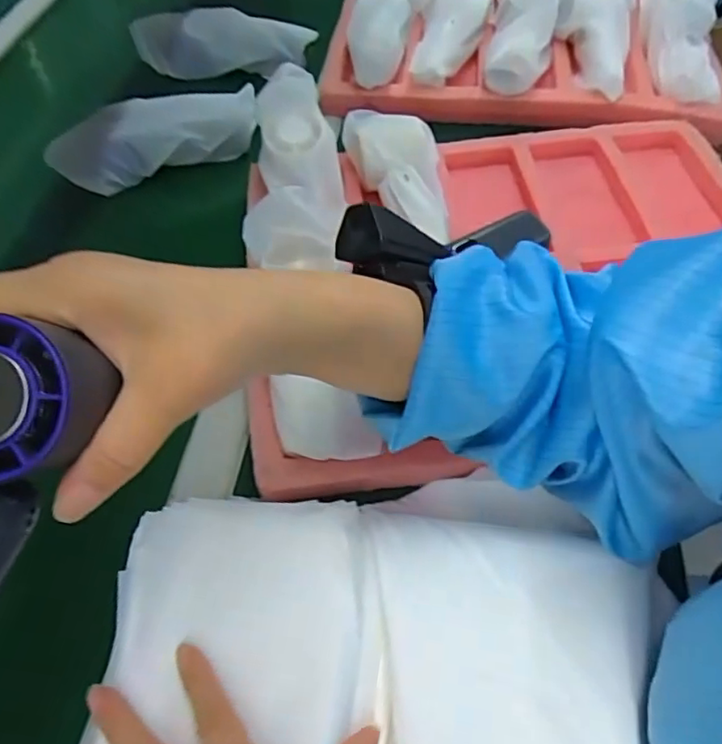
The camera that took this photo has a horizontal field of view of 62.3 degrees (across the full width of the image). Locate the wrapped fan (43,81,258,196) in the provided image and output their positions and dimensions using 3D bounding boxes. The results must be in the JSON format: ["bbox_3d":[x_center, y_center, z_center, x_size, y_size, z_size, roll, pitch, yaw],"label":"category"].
[{"bbox_3d":[-0.194,-0.225,0.571,0.194,0.062,0.037,-19,58,-12],"label":"wrapped fan"}]

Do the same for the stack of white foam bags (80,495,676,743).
[{"bbox_3d":[0.002,0.183,0.277,0.276,0.041,0.264,10,57,8],"label":"stack of white foam bags"}]

